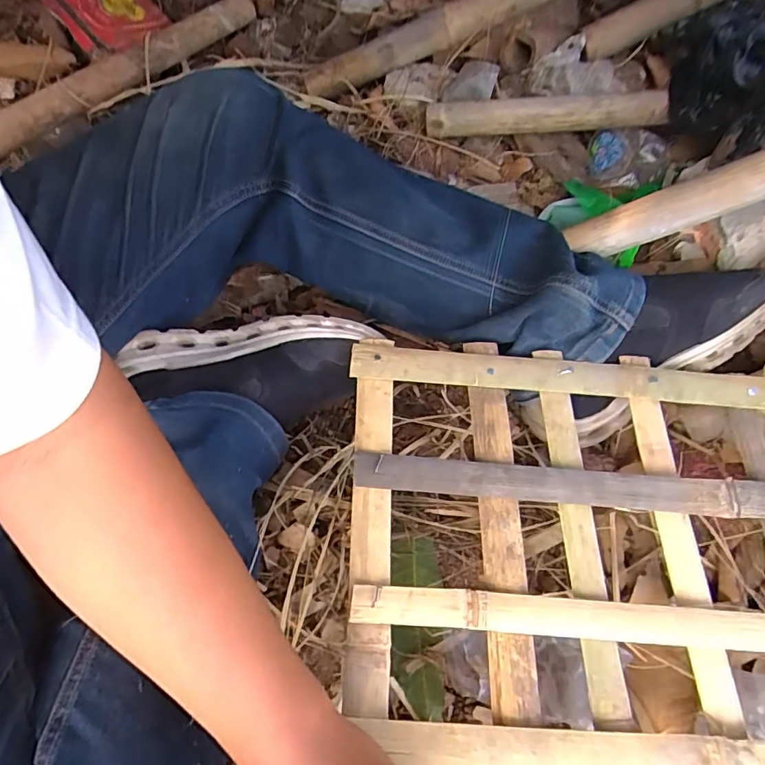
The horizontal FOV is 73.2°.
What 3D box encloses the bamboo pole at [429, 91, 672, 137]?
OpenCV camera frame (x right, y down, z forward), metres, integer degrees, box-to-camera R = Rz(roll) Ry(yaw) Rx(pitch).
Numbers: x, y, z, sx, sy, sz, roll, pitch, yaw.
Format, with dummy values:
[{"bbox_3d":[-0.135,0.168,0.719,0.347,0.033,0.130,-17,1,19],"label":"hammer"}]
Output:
[{"bbox_3d":[0.206,-0.332,0.635,0.301,0.034,0.037,-5,63,-5],"label":"bamboo pole"}]

